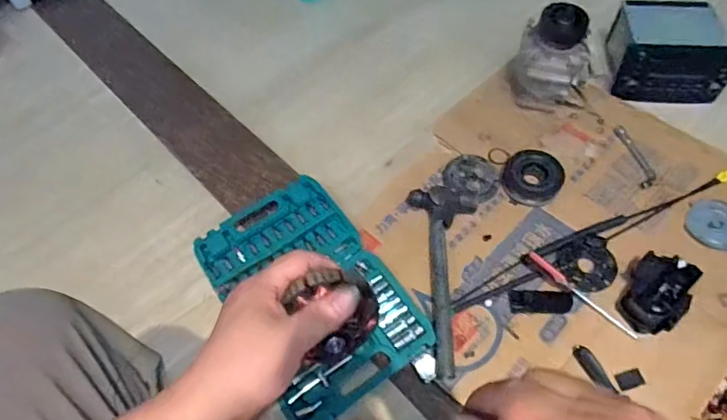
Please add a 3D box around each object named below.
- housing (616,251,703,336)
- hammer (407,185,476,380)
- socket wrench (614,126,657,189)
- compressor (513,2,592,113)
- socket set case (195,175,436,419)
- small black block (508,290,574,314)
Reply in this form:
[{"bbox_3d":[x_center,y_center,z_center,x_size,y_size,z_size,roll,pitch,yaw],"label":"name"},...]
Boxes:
[{"bbox_3d":[0.451,0.128,0.772,0.085,0.057,0.121,30,65,21],"label":"housing"},{"bbox_3d":[0.132,0.099,0.821,0.116,0.035,0.329,0,58,5],"label":"hammer"},{"bbox_3d":[0.519,-0.105,0.959,0.033,0.009,0.151,-6,53,0],"label":"socket wrench"},{"bbox_3d":[0.375,-0.291,0.982,0.152,0.181,0.122,16,61,15],"label":"compressor"},{"bbox_3d":[-0.095,0.125,0.833,0.249,0.033,0.403,-31,57,-17],"label":"socket set case"},{"bbox_3d":[0.287,0.148,0.816,0.100,0.008,0.038,-1,53,3],"label":"small black block"}]

